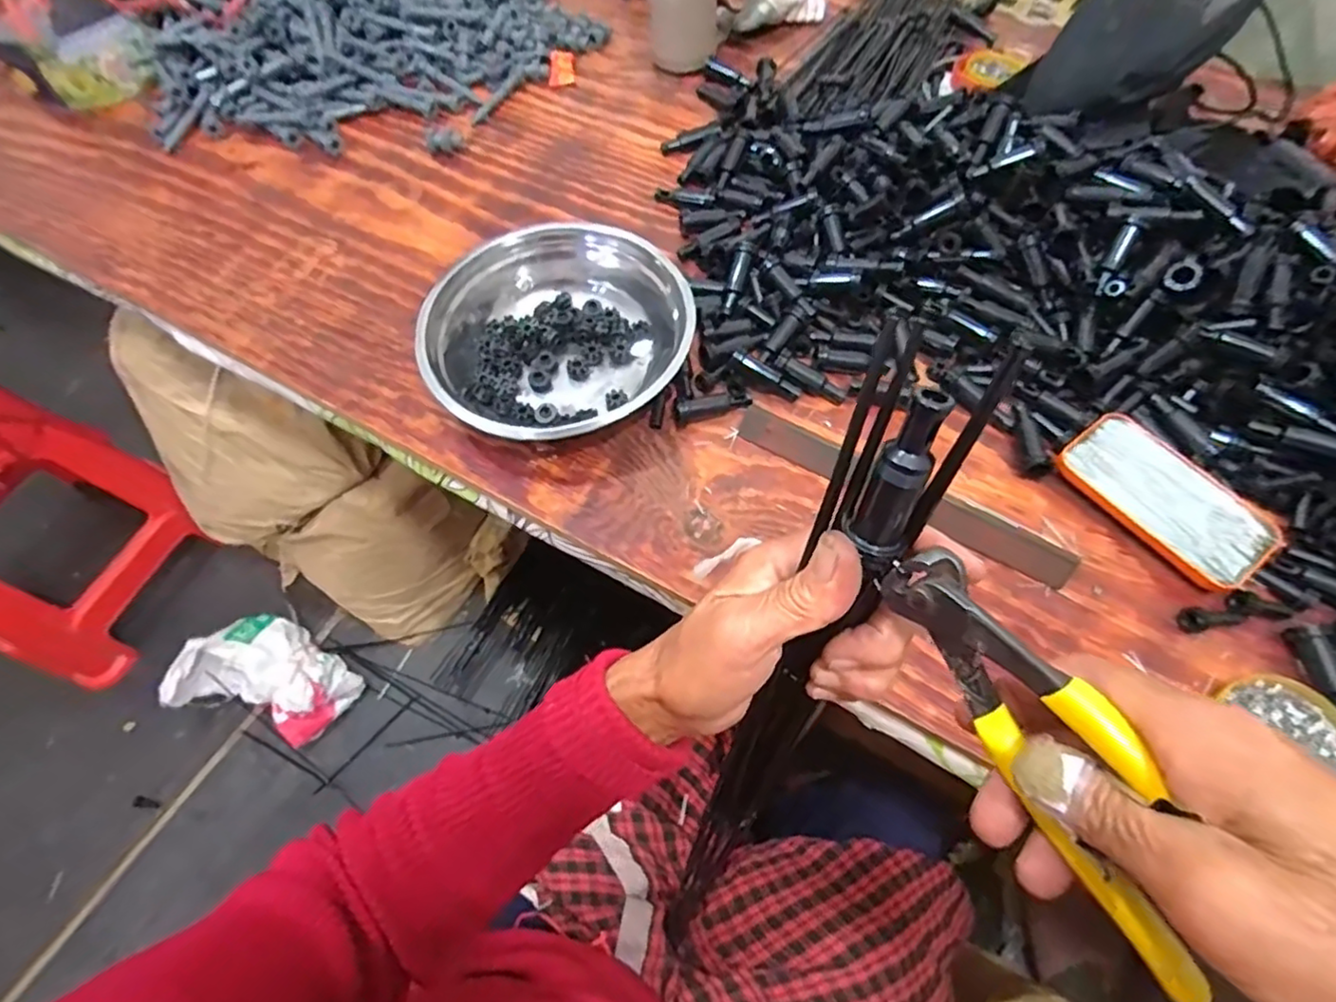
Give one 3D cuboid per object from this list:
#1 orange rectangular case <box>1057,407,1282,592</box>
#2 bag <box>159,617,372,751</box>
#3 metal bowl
[{"bbox_3d":[0.378,0.000,0.499,0.081,0.021,0.145,-38,67,-17],"label":"orange rectangular case"},{"bbox_3d":[-0.687,0.307,1.118,0.256,0.102,0.192,20,64,12],"label":"bag"},{"bbox_3d":[-0.095,-0.133,0.551,0.224,0.074,0.200,8,62,6],"label":"metal bowl"}]

